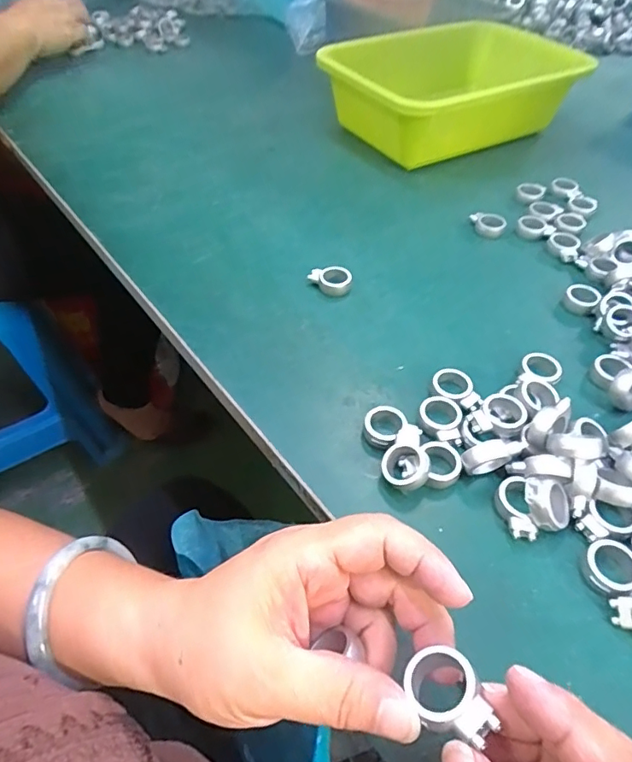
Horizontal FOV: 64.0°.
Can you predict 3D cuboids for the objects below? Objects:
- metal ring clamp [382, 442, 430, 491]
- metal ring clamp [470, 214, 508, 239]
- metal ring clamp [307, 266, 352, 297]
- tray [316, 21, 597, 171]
[{"bbox_3d":[0.050,0.049,0.283,0.024,0.016,0.026,0,48,0],"label":"metal ring clamp"},{"bbox_3d":[0.156,-0.143,0.461,0.032,0.012,0.024,16,50,14],"label":"metal ring clamp"},{"bbox_3d":[0.011,-0.079,0.401,0.033,0.012,0.025,1,48,1],"label":"metal ring clamp"},{"bbox_3d":[0.162,-0.335,0.589,0.279,0.084,0.198,-24,52,-20],"label":"tray"}]

